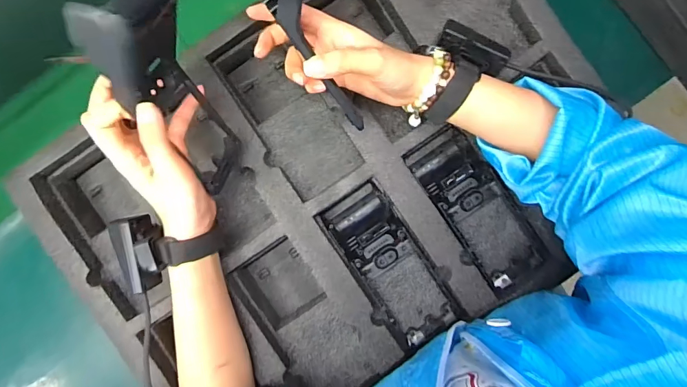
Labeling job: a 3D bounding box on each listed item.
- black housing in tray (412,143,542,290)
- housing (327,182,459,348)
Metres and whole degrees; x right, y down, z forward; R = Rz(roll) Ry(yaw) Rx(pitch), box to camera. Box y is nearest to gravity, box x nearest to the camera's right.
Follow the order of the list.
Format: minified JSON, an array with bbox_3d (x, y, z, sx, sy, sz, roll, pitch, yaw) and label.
[{"bbox_3d":[0.154,0.021,0.465,0.071,0.053,0.169,-35,87,1],"label":"black housing in tray"},{"bbox_3d":[0.052,0.083,0.459,0.073,0.039,0.191,-31,75,1],"label":"housing"}]

